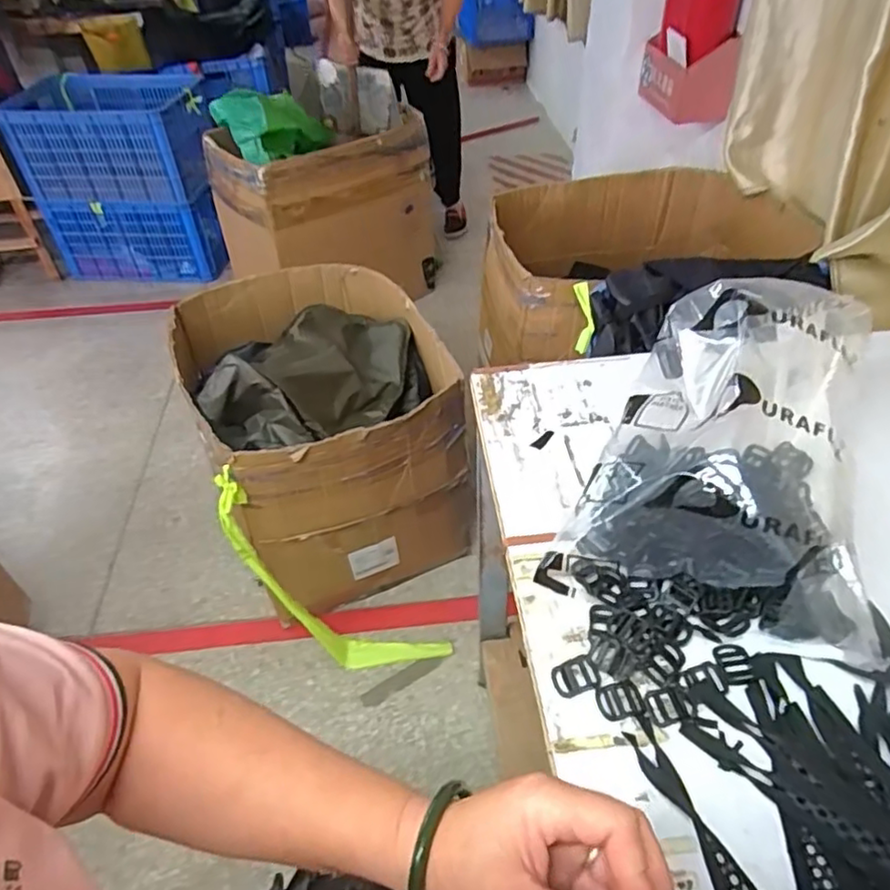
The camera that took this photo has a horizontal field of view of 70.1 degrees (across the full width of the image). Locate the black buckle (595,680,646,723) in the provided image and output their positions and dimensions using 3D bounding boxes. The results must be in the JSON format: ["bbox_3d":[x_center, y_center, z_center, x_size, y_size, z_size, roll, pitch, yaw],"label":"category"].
[{"bbox_3d":[0.136,0.198,0.492,0.035,0.004,0.027,-11,45,-8],"label":"black buckle"}]

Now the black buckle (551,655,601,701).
[{"bbox_3d":[0.105,0.185,0.506,0.036,0.004,0.027,-14,45,-11],"label":"black buckle"}]

